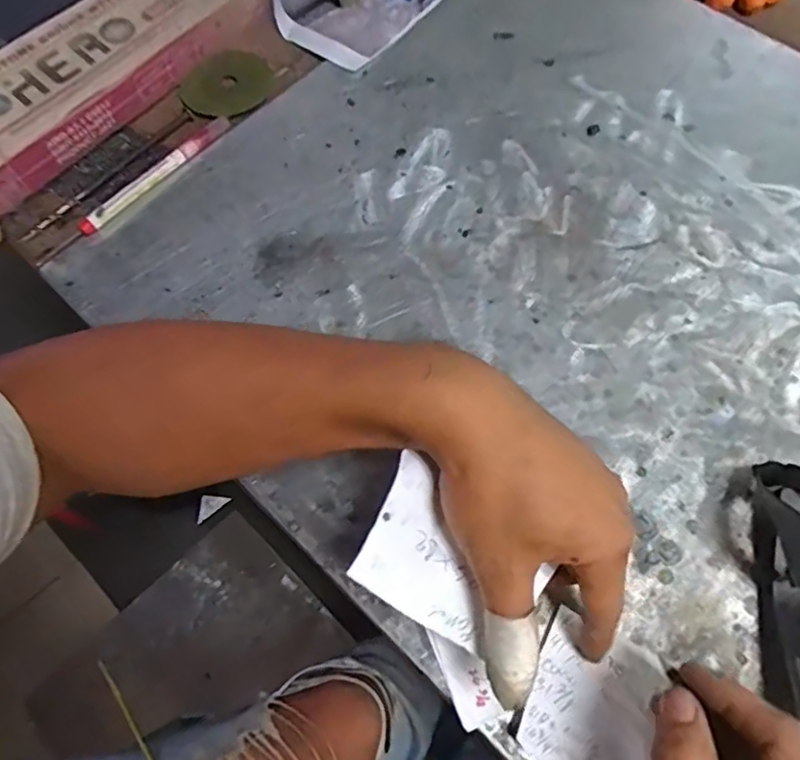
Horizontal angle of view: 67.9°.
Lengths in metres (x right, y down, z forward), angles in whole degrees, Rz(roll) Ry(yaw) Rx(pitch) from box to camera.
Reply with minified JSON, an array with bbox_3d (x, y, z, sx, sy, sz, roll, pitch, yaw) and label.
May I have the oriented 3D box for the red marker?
[{"bbox_3d":[-0.184,-0.158,0.451,0.011,0.012,0.139,38,70,15],"label":"red marker"}]

